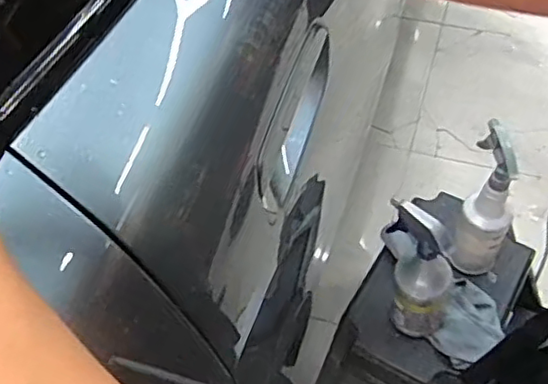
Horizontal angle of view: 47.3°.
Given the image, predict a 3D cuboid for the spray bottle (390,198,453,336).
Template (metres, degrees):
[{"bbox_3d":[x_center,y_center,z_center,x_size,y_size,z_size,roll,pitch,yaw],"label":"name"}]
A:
[{"bbox_3d":[0.225,0.136,0.988,0.120,0.297,0.070,13,54,12],"label":"spray bottle"}]

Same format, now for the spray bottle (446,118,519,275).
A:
[{"bbox_3d":[0.356,0.024,1.043,0.084,0.293,0.112,15,54,14],"label":"spray bottle"}]

